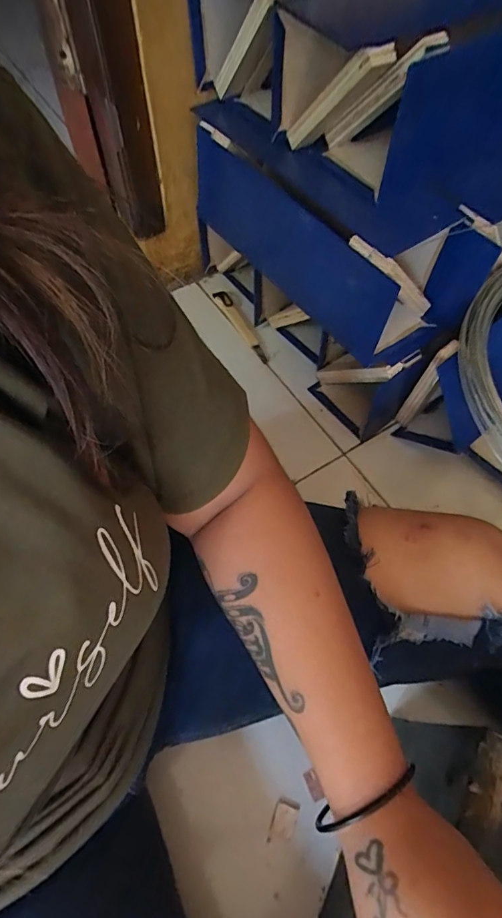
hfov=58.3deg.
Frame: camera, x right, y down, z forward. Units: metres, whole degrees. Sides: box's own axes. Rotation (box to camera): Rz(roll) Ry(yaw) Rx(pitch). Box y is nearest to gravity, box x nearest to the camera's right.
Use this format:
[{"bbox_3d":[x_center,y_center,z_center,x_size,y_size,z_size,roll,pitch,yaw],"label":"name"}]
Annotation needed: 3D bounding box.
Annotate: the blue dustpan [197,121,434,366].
[{"bbox_3d":[0.069,-0.271,0.543,0.107,0.122,0.345,-35,66,-19],"label":"blue dustpan"}]

